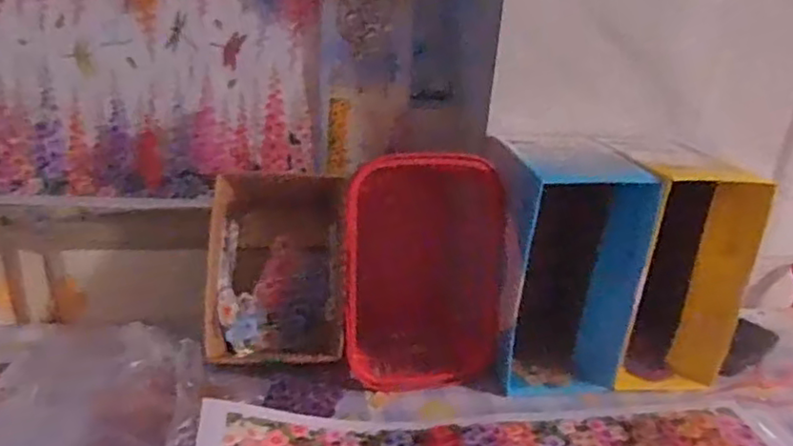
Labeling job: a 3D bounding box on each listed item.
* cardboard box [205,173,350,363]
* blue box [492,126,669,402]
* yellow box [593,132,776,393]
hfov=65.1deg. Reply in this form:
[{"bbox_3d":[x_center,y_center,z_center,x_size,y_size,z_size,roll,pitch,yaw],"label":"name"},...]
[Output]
[{"bbox_3d":[-0.112,0.041,0.599,0.133,0.182,0.070,4,-4,-18],"label":"cardboard box"},{"bbox_3d":[0.159,0.034,0.632,0.137,0.219,0.160,4,24,-4],"label":"blue box"},{"bbox_3d":[0.272,0.035,0.651,0.125,0.220,0.150,-1,25,-14],"label":"yellow box"}]

